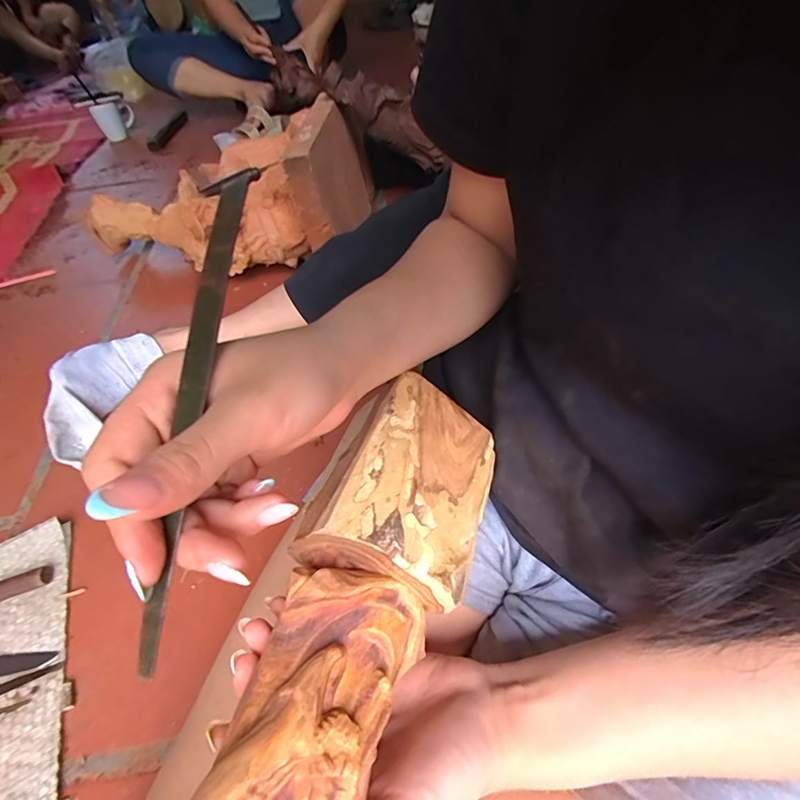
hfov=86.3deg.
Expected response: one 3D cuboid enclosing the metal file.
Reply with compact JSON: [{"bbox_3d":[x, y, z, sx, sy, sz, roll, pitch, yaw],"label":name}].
[{"bbox_3d":[-0.079,-0.006,0.164,0.018,0.004,0.192,1,75,7],"label":"metal file"}]

